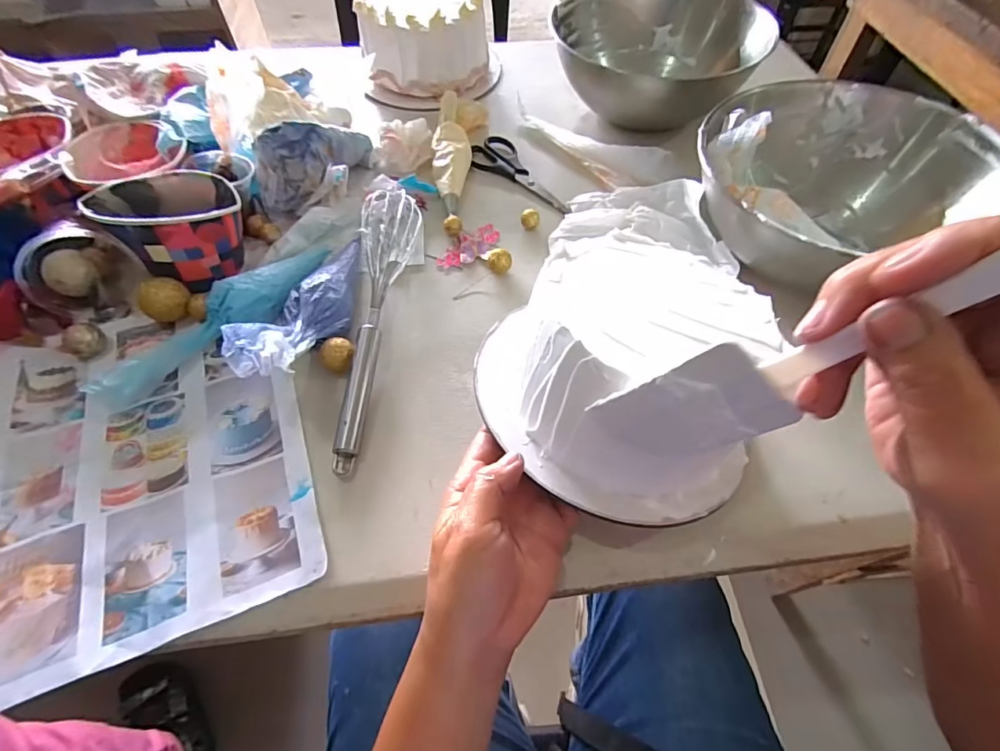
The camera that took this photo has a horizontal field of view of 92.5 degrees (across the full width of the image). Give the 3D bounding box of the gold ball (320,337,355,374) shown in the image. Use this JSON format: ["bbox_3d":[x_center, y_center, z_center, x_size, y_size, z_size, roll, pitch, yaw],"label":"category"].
[{"bbox_3d":[-0.126,-0.013,0.378,0.025,0.023,0.026,0,57,1],"label":"gold ball"}]

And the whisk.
[{"bbox_3d":[-0.100,-0.053,0.397,0.048,0.039,0.274,-1,57,0],"label":"whisk"}]

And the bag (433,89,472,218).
[{"bbox_3d":[-0.055,-0.255,0.537,0.041,0.029,0.196,-6,57,-3],"label":"bag"}]

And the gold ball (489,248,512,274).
[{"bbox_3d":[0.000,-0.103,0.445,0.022,0.021,0.027,-1,57,0],"label":"gold ball"}]

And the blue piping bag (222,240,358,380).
[{"bbox_3d":[-0.147,-0.054,0.380,0.050,0.040,0.211,5,30,4],"label":"blue piping bag"}]

